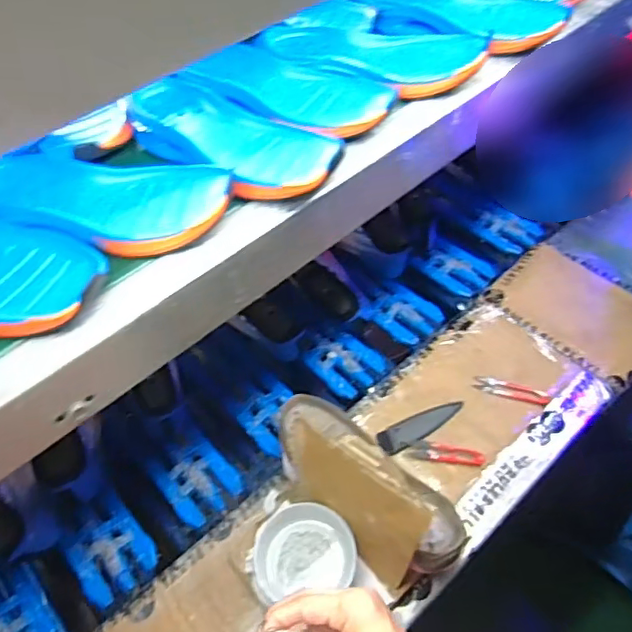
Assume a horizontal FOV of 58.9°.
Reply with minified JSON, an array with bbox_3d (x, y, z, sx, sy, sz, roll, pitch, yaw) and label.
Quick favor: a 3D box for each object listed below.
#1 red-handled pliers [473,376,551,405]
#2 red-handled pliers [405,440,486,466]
[{"bbox_3d":[0.278,0.105,0.796,0.104,0.005,0.026,13,58,11],"label":"red-handled pliers"},{"bbox_3d":[0.172,0.184,0.742,0.096,0.009,0.024,9,57,8],"label":"red-handled pliers"}]

